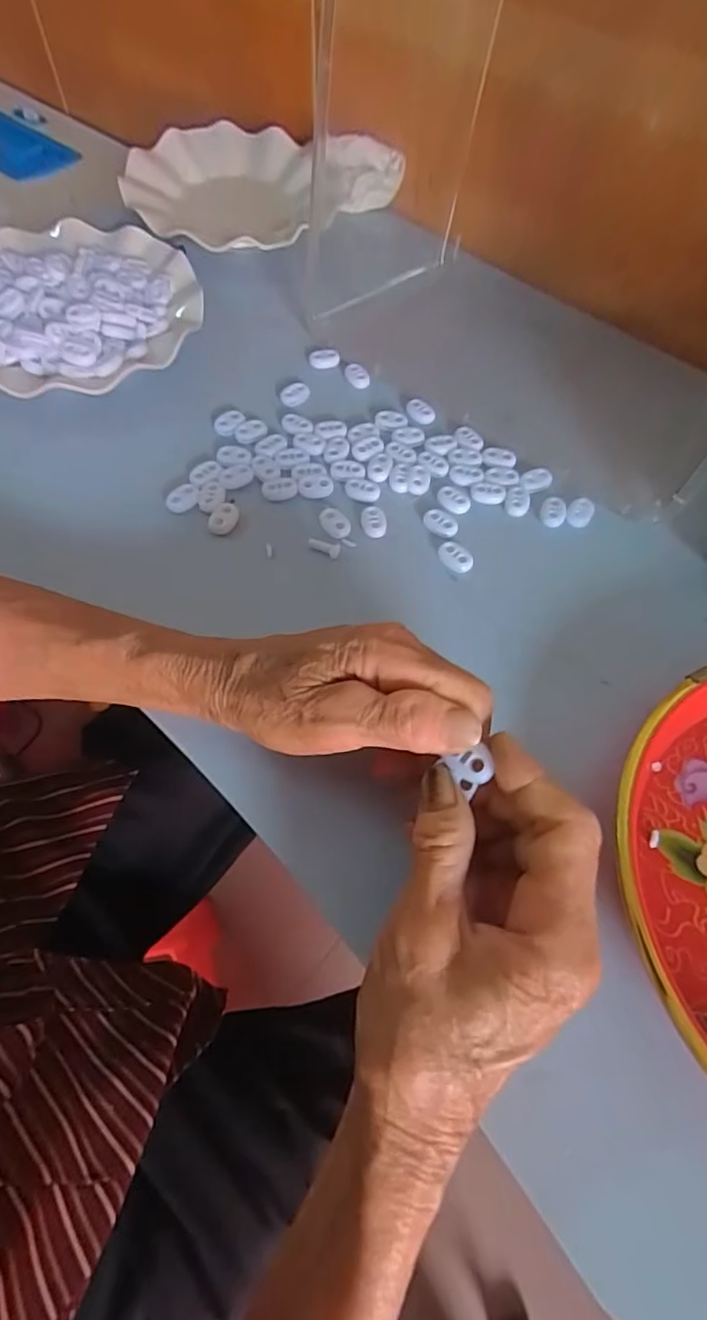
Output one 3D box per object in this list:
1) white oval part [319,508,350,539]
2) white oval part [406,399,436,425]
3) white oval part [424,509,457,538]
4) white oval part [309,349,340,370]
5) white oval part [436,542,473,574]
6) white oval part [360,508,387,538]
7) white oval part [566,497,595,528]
[{"bbox_3d":[-0.011,-0.083,0.345,0.014,0.005,0.021,-27,66,-15],"label":"white oval part"},{"bbox_3d":[0.046,-0.170,0.392,0.022,0.006,0.014,40,68,18],"label":"white oval part"},{"bbox_3d":[0.053,-0.084,0.348,0.022,0.004,0.016,34,66,16],"label":"white oval part"},{"bbox_3d":[-0.021,-0.218,0.413,0.020,0.009,0.011,-10,63,-6],"label":"white oval part"},{"bbox_3d":[0.060,-0.061,0.337,0.016,0.006,0.022,-28,66,-15],"label":"white oval part"},{"bbox_3d":[0.012,-0.084,0.347,0.015,0.007,0.021,-3,62,-3],"label":"white oval part"},{"bbox_3d":[0.140,-0.091,0.354,0.015,0.005,0.022,34,66,16],"label":"white oval part"}]

